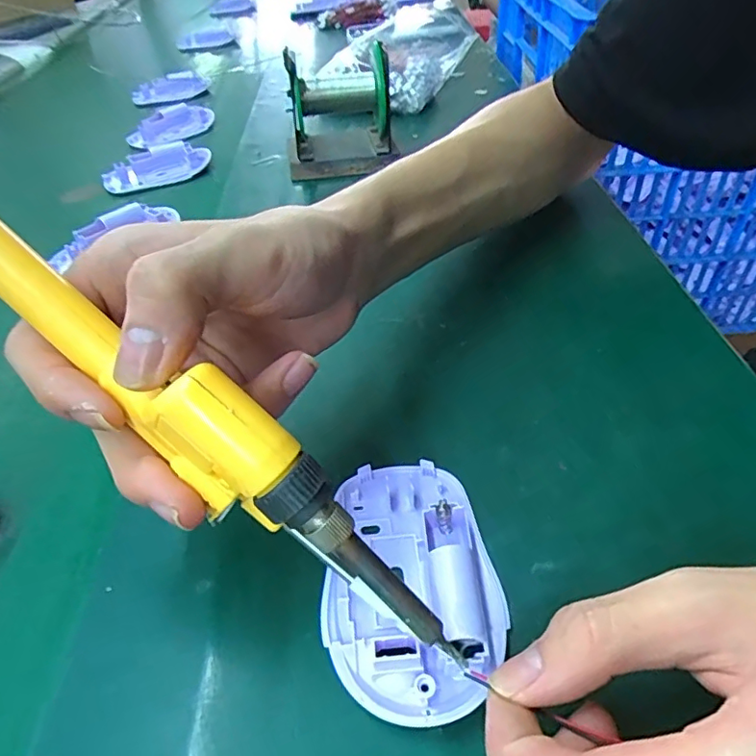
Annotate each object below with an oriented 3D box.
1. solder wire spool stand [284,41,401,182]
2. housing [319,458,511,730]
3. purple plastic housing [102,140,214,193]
[{"bbox_3d":[-0.035,-0.226,0.468,0.094,0.079,0.069,-9,42,-5],"label":"solder wire spool stand"},{"bbox_3d":[0.010,0.068,0.197,0.062,0.017,0.096,-10,43,-7],"label":"housing"},{"bbox_3d":[-0.205,-0.196,0.509,0.095,0.018,0.056,-26,47,-23],"label":"purple plastic housing"}]

